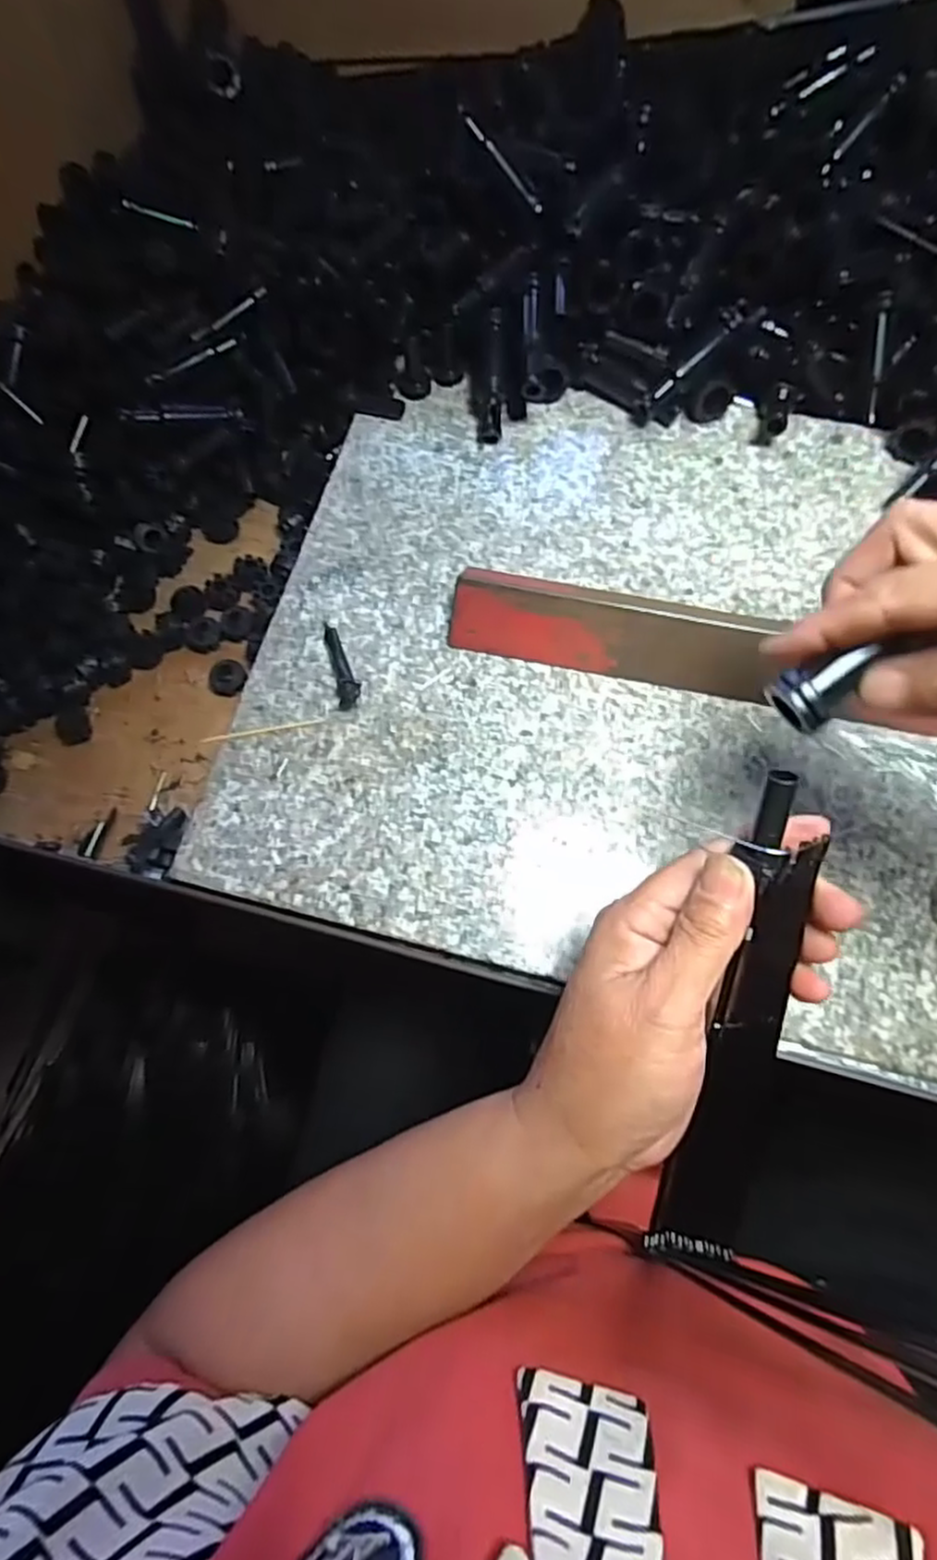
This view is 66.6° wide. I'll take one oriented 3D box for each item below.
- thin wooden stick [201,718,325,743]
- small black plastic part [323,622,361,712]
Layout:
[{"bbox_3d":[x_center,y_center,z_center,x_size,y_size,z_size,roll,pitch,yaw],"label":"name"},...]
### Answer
[{"bbox_3d":[-0.103,-0.026,0.356,0.061,0.004,0.004,-10,70,-2],"label":"thin wooden stick"},{"bbox_3d":[-0.065,-0.061,0.365,0.012,0.010,0.051,-15,70,-4],"label":"small black plastic part"}]

